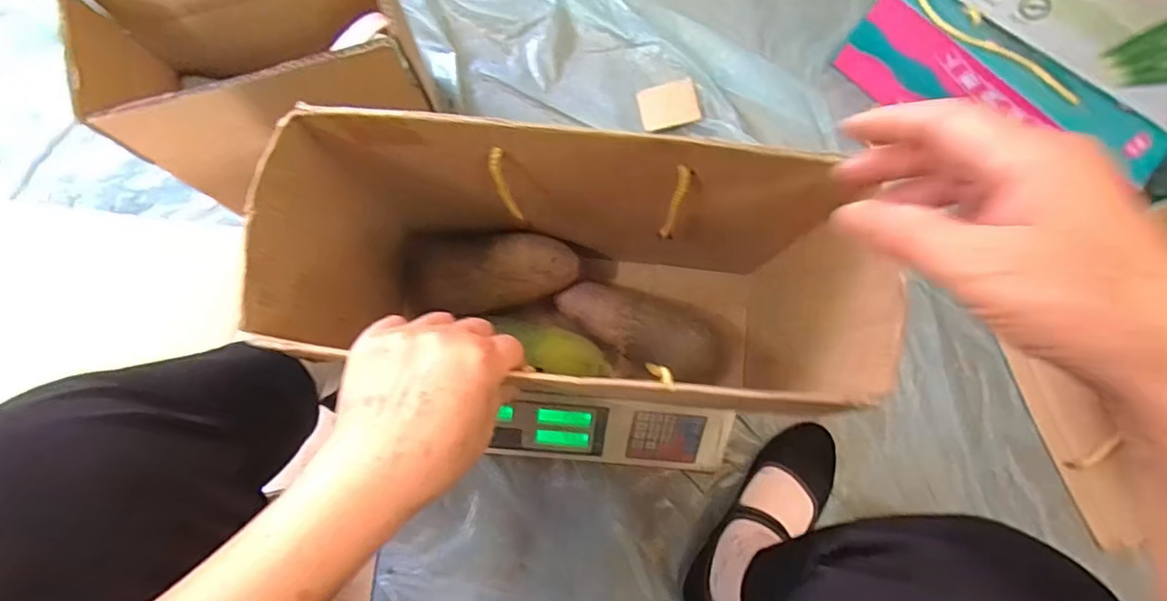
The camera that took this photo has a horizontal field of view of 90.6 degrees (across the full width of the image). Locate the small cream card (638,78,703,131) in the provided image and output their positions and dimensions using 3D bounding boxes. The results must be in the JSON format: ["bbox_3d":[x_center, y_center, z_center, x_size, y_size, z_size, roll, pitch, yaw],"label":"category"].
[{"bbox_3d":[0.109,-0.251,0.739,0.074,0.006,0.064,-11,75,10],"label":"small cream card"}]

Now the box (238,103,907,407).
[{"bbox_3d":[-0.013,-0.007,0.459,0.345,0.281,0.144,5,78,1],"label":"box"}]

